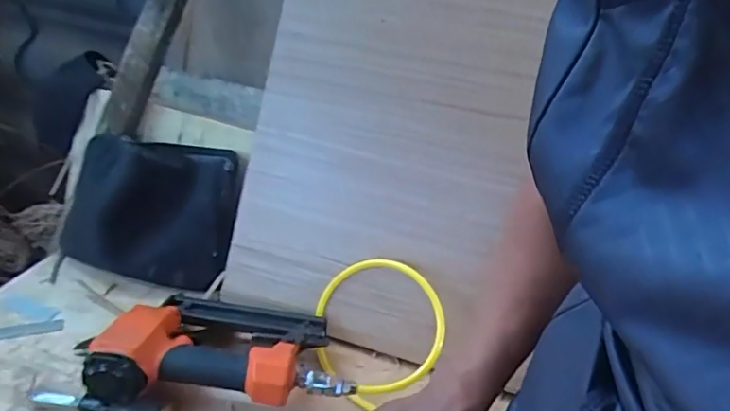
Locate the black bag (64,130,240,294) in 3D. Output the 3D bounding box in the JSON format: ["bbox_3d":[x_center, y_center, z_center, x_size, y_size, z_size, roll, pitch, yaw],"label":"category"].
[{"bbox_3d":[-0.283,0.007,0.697,0.217,0.139,0.167,3,28,-8],"label":"black bag"}]

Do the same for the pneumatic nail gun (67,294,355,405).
[{"bbox_3d":[-0.142,0.154,0.560,0.253,0.077,0.154,6,28,-2],"label":"pneumatic nail gun"}]

